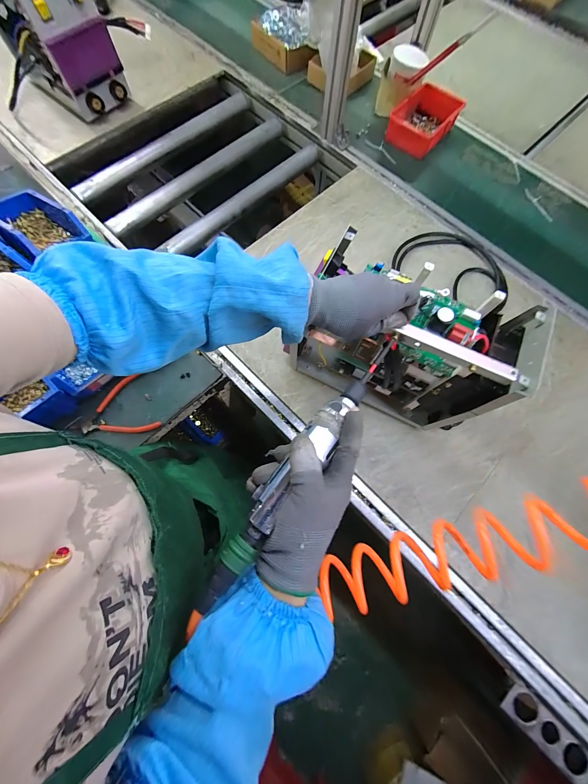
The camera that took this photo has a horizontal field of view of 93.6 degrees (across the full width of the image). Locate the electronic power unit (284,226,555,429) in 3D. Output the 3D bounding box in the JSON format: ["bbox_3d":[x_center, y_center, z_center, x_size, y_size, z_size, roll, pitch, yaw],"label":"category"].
[{"bbox_3d":[0.163,-0.075,0.451,0.299,0.222,0.136,26,74,8],"label":"electronic power unit"}]

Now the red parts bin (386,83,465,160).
[{"bbox_3d":[0.348,-0.730,0.752,0.142,0.065,0.183,35,75,8],"label":"red parts bin"}]

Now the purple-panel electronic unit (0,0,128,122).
[{"bbox_3d":[-0.611,-0.894,0.686,0.354,0.241,0.152,38,75,9],"label":"purple-panel electronic unit"}]

